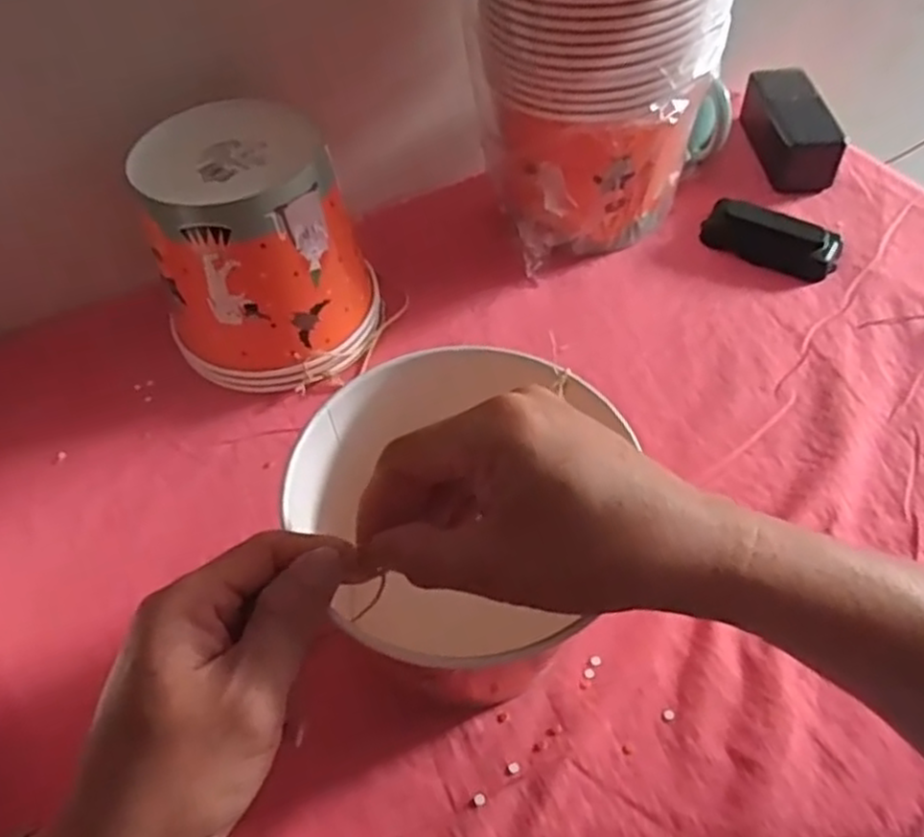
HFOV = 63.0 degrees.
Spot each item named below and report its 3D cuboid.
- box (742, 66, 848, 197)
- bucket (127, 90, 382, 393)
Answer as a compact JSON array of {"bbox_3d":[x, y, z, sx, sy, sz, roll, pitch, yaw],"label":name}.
[{"bbox_3d":[0.299,-0.267,0.689,0.055,0.045,0.133,-2,53,1],"label":"box"},{"bbox_3d":[-0.143,-0.123,0.544,0.141,0.147,0.147,-1,53,2],"label":"bucket"}]

